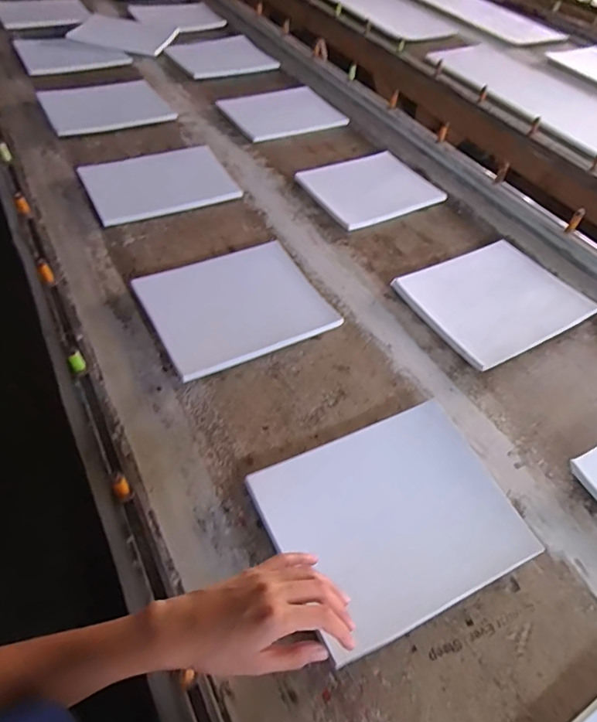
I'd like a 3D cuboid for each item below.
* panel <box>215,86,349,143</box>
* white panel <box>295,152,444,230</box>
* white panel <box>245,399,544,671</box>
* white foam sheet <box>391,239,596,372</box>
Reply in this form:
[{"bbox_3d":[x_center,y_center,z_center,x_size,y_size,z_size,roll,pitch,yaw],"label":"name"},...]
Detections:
[{"bbox_3d":[-0.046,-0.643,1.175,0.287,0.014,0.250,-25,57,-23],"label":"panel"},{"bbox_3d":[0.150,-0.375,0.973,0.252,0.018,0.216,-21,56,-21],"label":"white panel"},{"bbox_3d":[0.111,0.173,0.525,0.273,0.011,0.214,-20,55,-20],"label":"white panel"},{"bbox_3d":[0.329,-0.107,0.767,0.262,0.027,0.214,-22,56,-21],"label":"white foam sheet"}]

